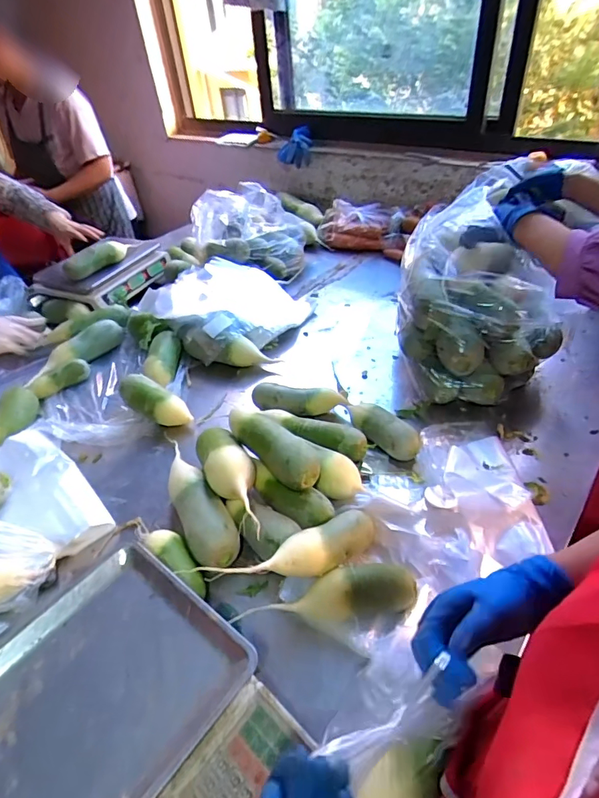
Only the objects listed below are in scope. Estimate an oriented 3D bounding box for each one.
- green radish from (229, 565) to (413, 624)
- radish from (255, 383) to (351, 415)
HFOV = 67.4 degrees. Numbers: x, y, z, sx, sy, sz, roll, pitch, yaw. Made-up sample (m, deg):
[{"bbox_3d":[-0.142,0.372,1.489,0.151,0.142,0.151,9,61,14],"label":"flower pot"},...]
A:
[{"bbox_3d":[0.035,0.261,0.575,0.219,0.056,0.056,-10,42,-5],"label":"green radish"},{"bbox_3d":[-0.001,0.002,0.893,0.180,0.049,0.059,4,79,-2],"label":"radish"}]

